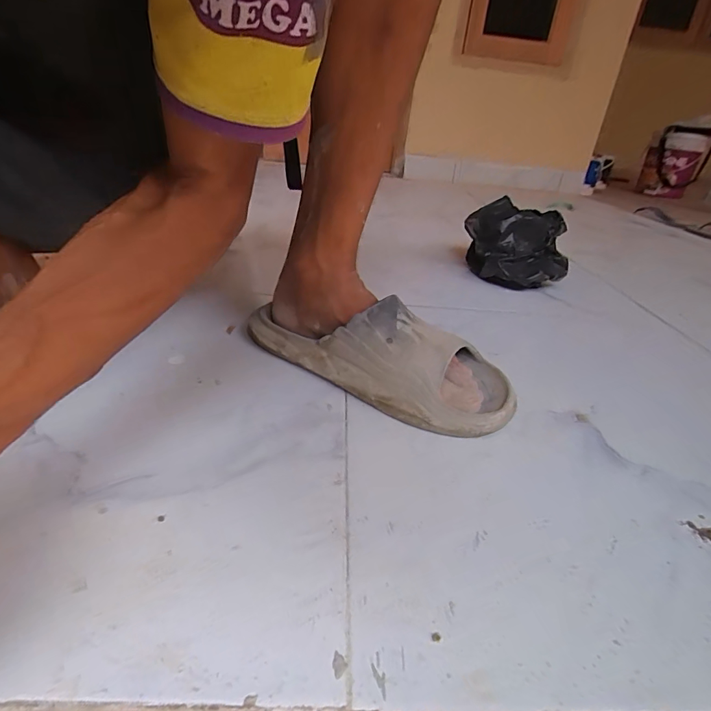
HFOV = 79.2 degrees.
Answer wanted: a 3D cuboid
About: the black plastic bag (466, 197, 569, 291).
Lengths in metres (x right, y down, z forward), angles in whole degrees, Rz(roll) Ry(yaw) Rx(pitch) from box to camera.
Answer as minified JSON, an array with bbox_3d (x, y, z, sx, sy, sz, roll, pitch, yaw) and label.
[{"bbox_3d":[0.285,-0.202,0.768,0.158,0.113,0.178,6,29,0],"label":"black plastic bag"}]

